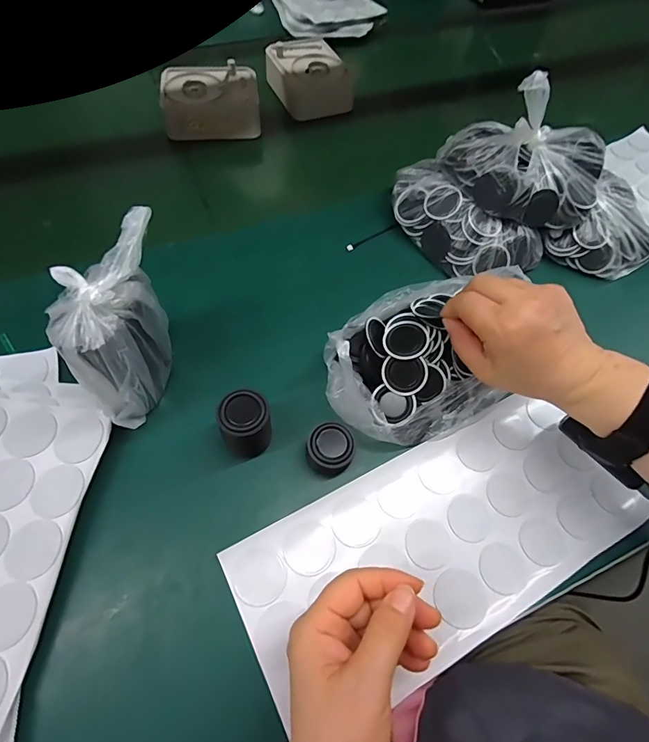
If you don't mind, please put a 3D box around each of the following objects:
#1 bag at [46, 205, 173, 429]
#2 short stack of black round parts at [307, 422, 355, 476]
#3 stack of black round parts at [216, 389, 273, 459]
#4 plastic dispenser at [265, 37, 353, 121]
[{"bbox_3d":[-0.151,-0.031,0.320,0.049,0.128,0.120,8,60,1],"label":"bag"},{"bbox_3d":[0.004,0.065,0.344,0.036,0.026,0.038,0,60,-4],"label":"short stack of black round parts"},{"bbox_3d":[-0.062,0.044,0.334,0.037,0.055,0.036,-11,62,-11],"label":"stack of black round parts"},{"bbox_3d":[-0.021,-0.426,0.603,0.093,0.056,0.101,-19,64,-15],"label":"plastic dispenser"}]

